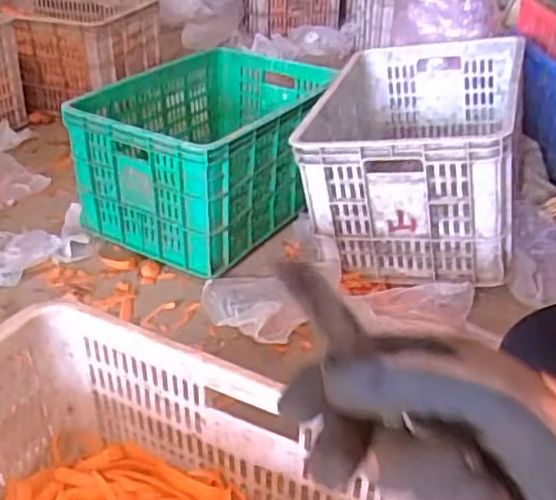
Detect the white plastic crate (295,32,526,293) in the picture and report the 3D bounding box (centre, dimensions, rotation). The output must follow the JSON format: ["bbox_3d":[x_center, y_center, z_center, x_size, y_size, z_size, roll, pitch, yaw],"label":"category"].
[{"bbox_3d":[0.261,-0.200,1.308,0.369,0.262,0.526,9,33,11],"label":"white plastic crate"}]

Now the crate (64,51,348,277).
[{"bbox_3d":[-0.124,-0.216,1.402,0.371,0.257,0.511,21,37,27],"label":"crate"}]

